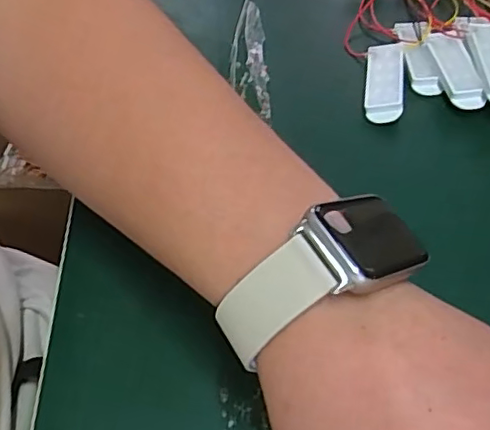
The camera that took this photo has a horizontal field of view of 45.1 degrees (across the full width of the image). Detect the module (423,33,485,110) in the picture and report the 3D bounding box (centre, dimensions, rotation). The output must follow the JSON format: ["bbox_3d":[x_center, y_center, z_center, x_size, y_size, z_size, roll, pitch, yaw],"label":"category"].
[{"bbox_3d":[0.116,-0.081,0.328,0.018,0.009,0.058,-6,54,0],"label":"module"}]

